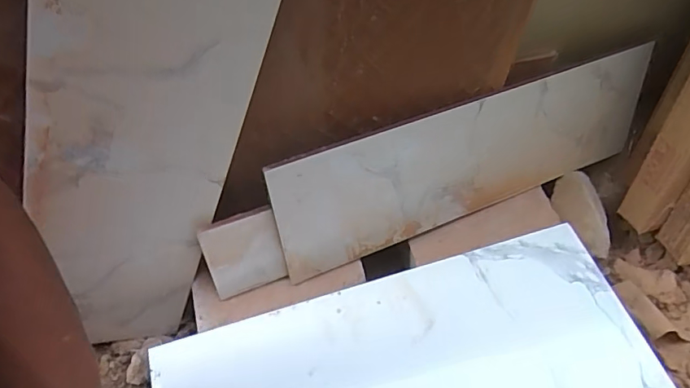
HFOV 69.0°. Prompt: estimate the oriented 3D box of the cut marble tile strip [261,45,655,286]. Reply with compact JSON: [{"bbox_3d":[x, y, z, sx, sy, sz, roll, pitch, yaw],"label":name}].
[{"bbox_3d":[0.150,-0.039,0.581,0.477,0.164,0.009,-19,41,-14],"label":"cut marble tile strip"}]

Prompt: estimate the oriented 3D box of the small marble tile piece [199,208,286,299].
[{"bbox_3d":[-0.106,0.064,0.529,0.077,0.100,0.004,-16,38,-11],"label":"small marble tile piece"}]

